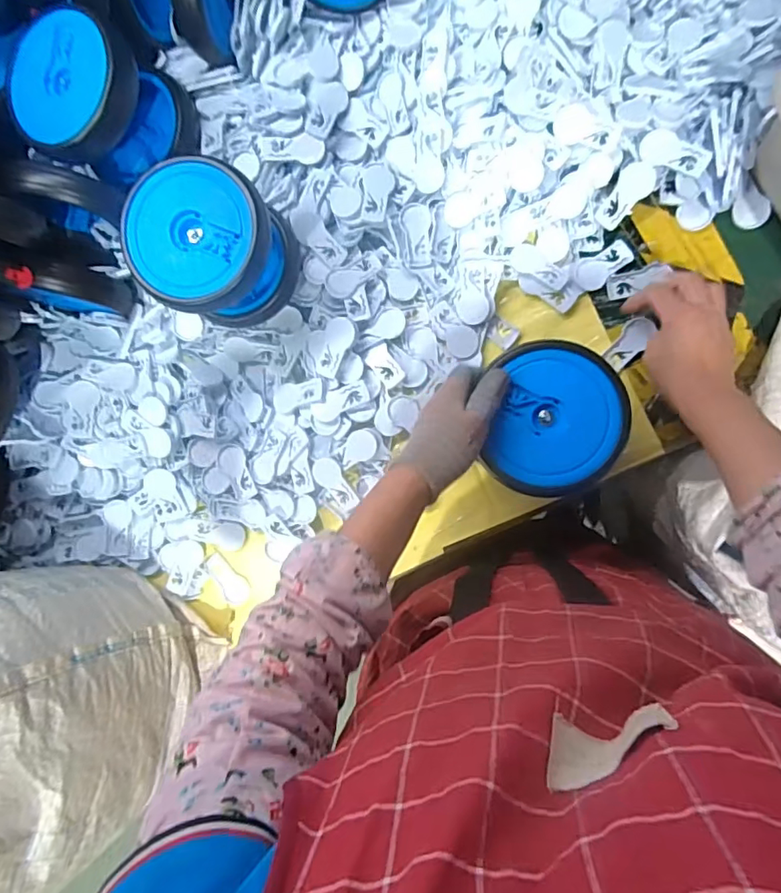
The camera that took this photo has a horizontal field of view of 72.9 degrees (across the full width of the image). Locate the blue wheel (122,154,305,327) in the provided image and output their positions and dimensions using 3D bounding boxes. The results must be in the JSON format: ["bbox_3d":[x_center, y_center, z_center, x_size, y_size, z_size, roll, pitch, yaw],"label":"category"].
[{"bbox_3d":[-0.167,-0.194,0.519,0.121,0.119,0.113,0,91,9],"label":"blue wheel"}]

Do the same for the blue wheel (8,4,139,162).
[{"bbox_3d":[-0.301,-0.346,0.500,0.121,0.048,0.113,0,91,9],"label":"blue wheel"}]

